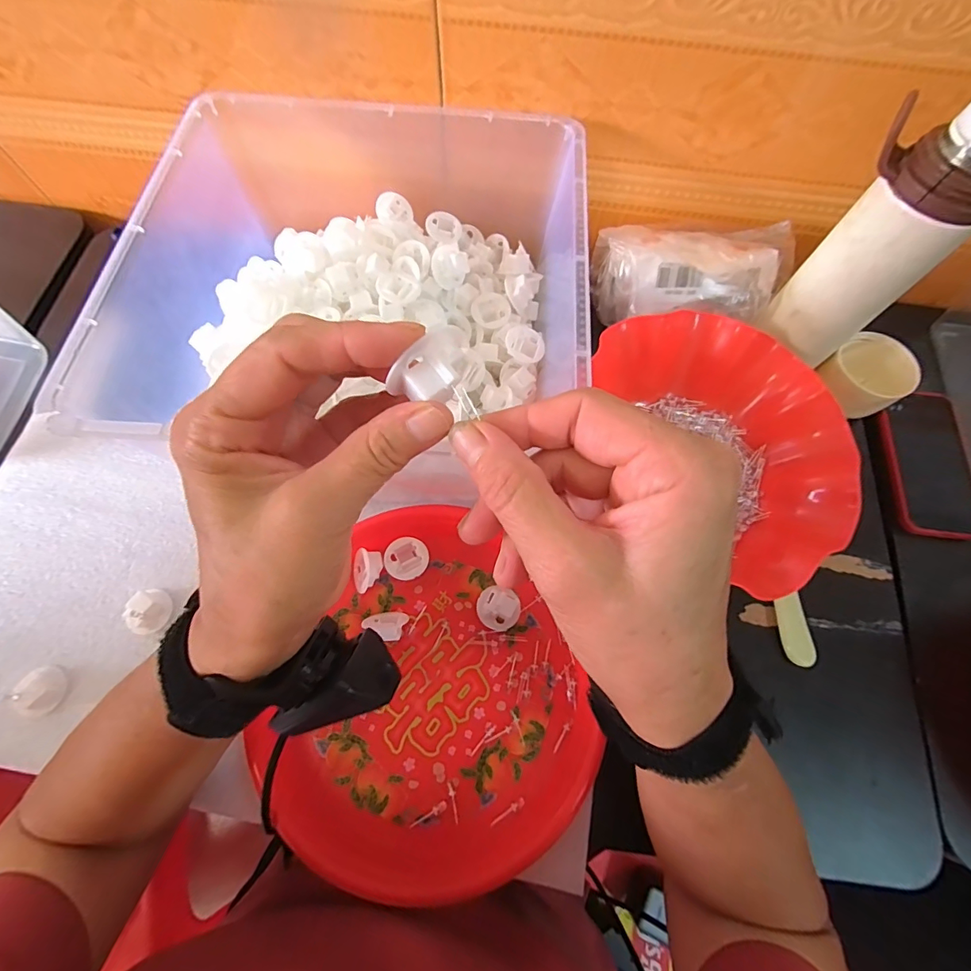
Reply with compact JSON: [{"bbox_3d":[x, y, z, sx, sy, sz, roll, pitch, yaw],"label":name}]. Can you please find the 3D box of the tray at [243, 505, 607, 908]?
[{"bbox_3d":[-0.028,0.145,0.317,0.208,0.031,0.224,0,70,-1],"label":"tray"}]

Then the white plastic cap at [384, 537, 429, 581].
[{"bbox_3d":[-0.061,0.057,0.353,0.032,0.015,0.032,0,70,-1],"label":"white plastic cap"}]

